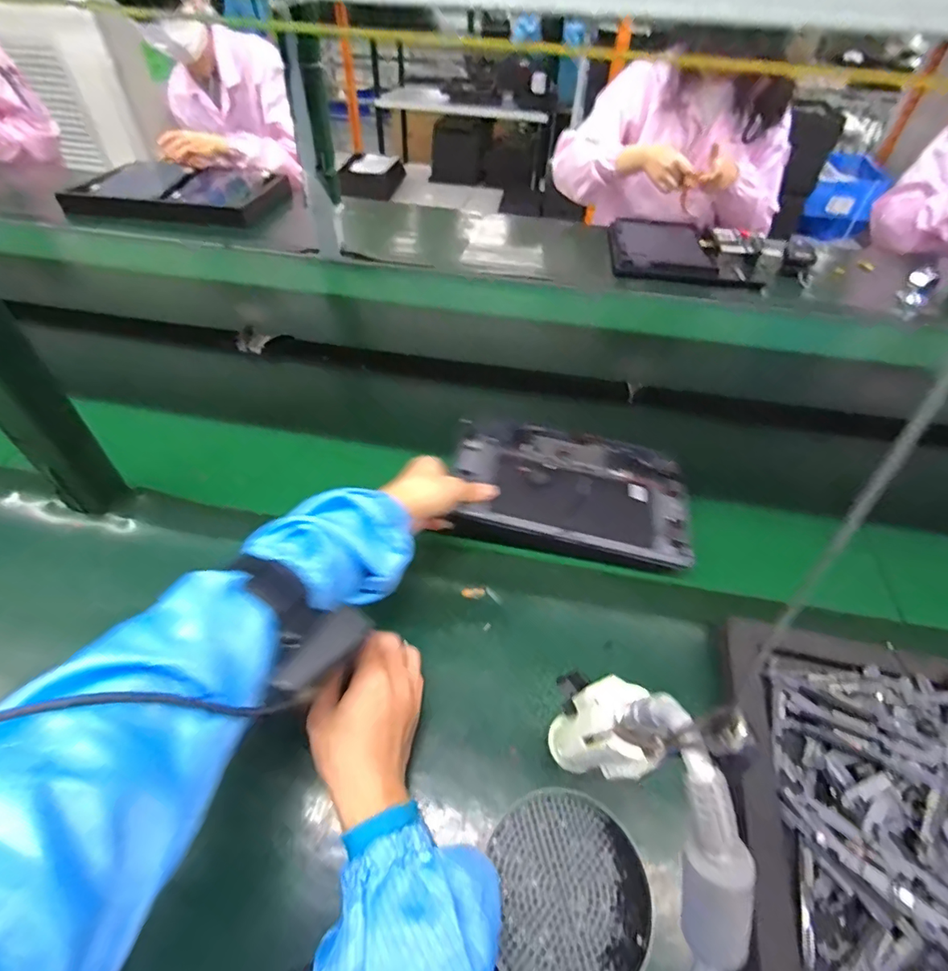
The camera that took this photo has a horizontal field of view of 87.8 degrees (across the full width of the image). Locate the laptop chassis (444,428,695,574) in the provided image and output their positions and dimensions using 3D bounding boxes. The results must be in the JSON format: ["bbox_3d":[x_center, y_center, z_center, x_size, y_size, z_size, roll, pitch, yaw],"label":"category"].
[{"bbox_3d":[0.108,0.000,0.546,0.252,0.030,0.168,10,47,7],"label":"laptop chassis"}]

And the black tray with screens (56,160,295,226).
[{"bbox_3d":[-0.720,-0.739,1.244,0.486,0.065,0.329,3,47,0],"label":"black tray with screens"}]

